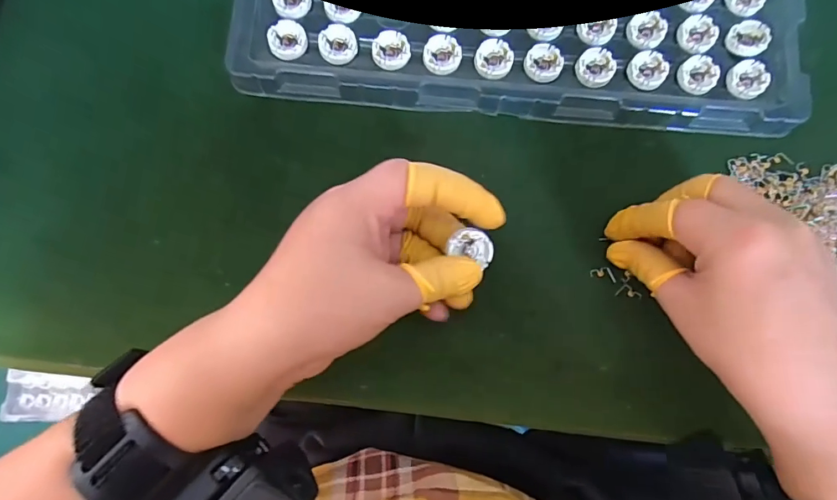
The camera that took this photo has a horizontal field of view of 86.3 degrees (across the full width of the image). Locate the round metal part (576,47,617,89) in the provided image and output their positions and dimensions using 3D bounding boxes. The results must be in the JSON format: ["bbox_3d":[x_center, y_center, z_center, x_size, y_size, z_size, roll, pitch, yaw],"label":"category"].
[{"bbox_3d":[0.109,-0.112,0.273,0.024,0.004,0.023,0,79,-1],"label":"round metal part"}]

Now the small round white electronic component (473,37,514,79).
[{"bbox_3d":[0.046,-0.117,0.272,0.022,0.005,0.024,0,79,-1],"label":"small round white electronic component"}]

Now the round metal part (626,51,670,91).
[{"bbox_3d":[0.141,-0.110,0.273,0.024,0.004,0.024,0,79,-1],"label":"round metal part"}]

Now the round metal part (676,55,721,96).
[{"bbox_3d":[0.173,-0.108,0.275,0.024,0.004,0.023,0,79,-1],"label":"round metal part"}]

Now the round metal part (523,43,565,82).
[{"bbox_3d":[0.077,-0.114,0.273,0.023,0.004,0.024,0,79,-1],"label":"round metal part"}]

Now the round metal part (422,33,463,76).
[{"bbox_3d":[0.015,-0.119,0.272,0.023,0.004,0.024,3,79,-1],"label":"round metal part"}]

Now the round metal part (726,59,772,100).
[{"bbox_3d":[0.203,-0.105,0.275,0.024,0.005,0.023,0,79,-1],"label":"round metal part"}]

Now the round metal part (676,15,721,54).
[{"bbox_3d":[0.174,-0.135,0.278,0.027,0.004,0.024,-33,82,-7],"label":"round metal part"}]

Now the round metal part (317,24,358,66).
[{"bbox_3d":[-0.049,-0.125,0.270,0.023,0.004,0.025,0,79,-1],"label":"round metal part"}]

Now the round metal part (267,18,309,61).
[{"bbox_3d":[-0.079,-0.128,0.270,0.023,0.004,0.026,1,79,-1],"label":"round metal part"}]

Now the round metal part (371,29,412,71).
[{"bbox_3d":[-0.016,-0.122,0.270,0.023,0.004,0.024,0,79,-1],"label":"round metal part"}]

